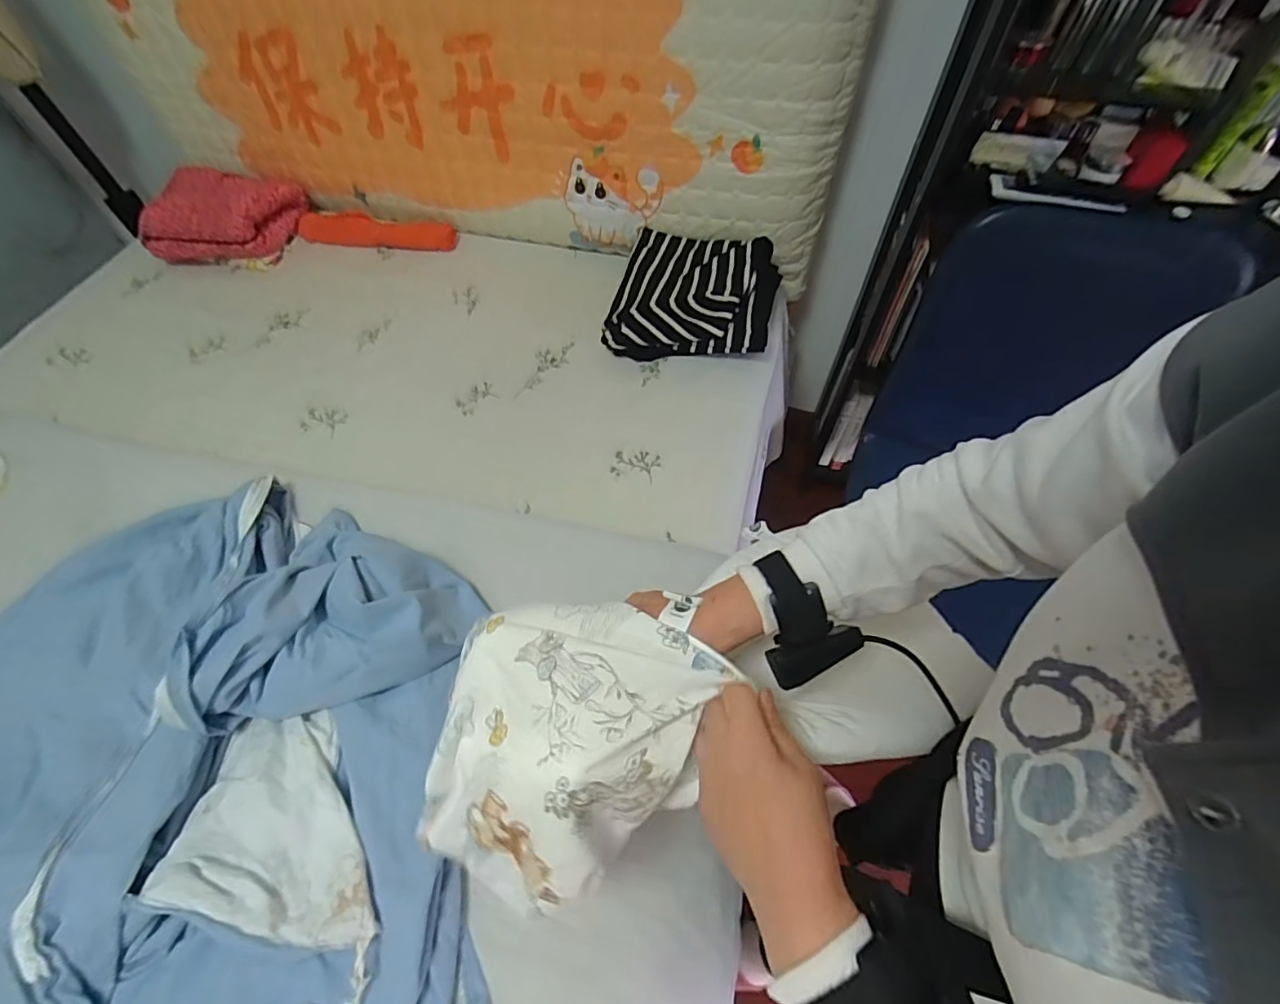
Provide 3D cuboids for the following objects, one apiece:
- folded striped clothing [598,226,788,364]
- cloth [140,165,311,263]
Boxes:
[{"bbox_3d":[0.100,-0.372,1.028,0.289,0.122,0.274,17,60,11],"label":"folded striped clothing"},{"bbox_3d":[-0.899,-0.620,1.191,0.302,0.119,0.189,1,58,1],"label":"cloth"}]

